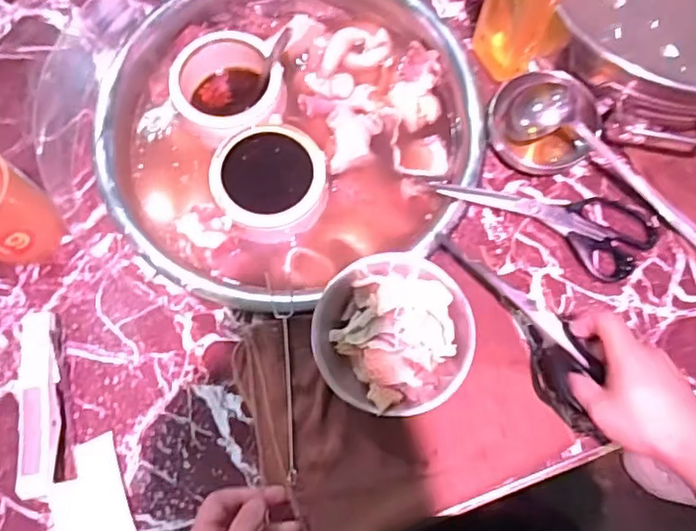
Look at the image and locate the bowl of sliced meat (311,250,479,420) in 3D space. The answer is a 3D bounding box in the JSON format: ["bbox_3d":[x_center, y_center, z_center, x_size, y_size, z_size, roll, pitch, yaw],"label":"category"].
[{"bbox_3d":[0.044,0.065,0.591,0.148,0.062,0.154,0,74,1],"label":"bowl of sliced meat"}]

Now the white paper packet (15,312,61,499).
[{"bbox_3d":[-0.288,0.131,0.579,0.028,0.066,0.167,-8,74,-1],"label":"white paper packet"}]

